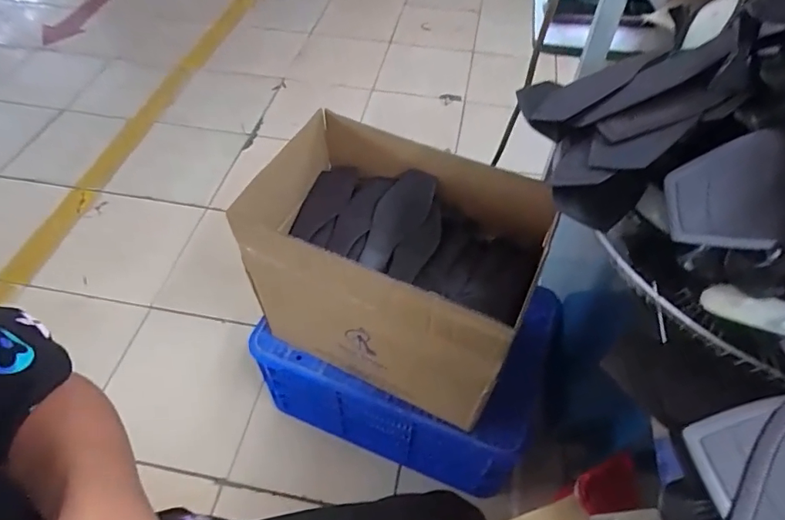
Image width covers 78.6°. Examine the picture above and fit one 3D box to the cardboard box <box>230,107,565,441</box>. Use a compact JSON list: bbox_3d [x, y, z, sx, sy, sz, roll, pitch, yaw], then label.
[{"bbox_3d":[0.007,0.017,0.864,0.444,0.345,0.299,21,55,14],"label":"cardboard box"}]

